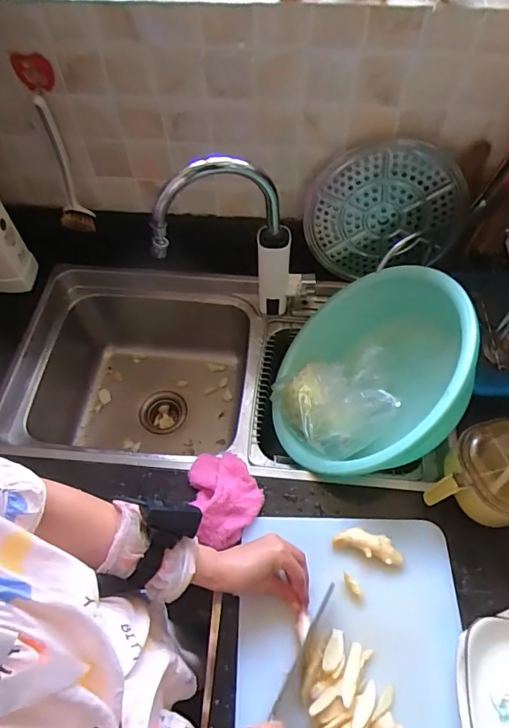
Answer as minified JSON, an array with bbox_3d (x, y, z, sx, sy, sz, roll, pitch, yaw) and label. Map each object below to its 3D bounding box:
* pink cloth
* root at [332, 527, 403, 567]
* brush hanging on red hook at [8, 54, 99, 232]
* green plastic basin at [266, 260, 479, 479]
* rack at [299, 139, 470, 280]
[{"bbox_3d":[-0.047,0.192,0.696,0.105,0.053,0.145,-19,59,-11],"label":"pink cloth"},{"bbox_3d":[0.162,0.257,0.656,0.095,0.026,0.035,15,59,11],"label":"root"},{"bbox_3d":[-0.335,-0.355,0.785,0.063,0.290,0.053,7,58,6],"label":"brush hanging on red hook"},{"bbox_3d":[0.184,0.011,0.783,0.386,0.136,0.363,-32,40,32],"label":"green plastic basin"},{"bbox_3d":[0.227,-0.255,0.822,0.271,0.239,0.044,8,58,6],"label":"rack"}]

